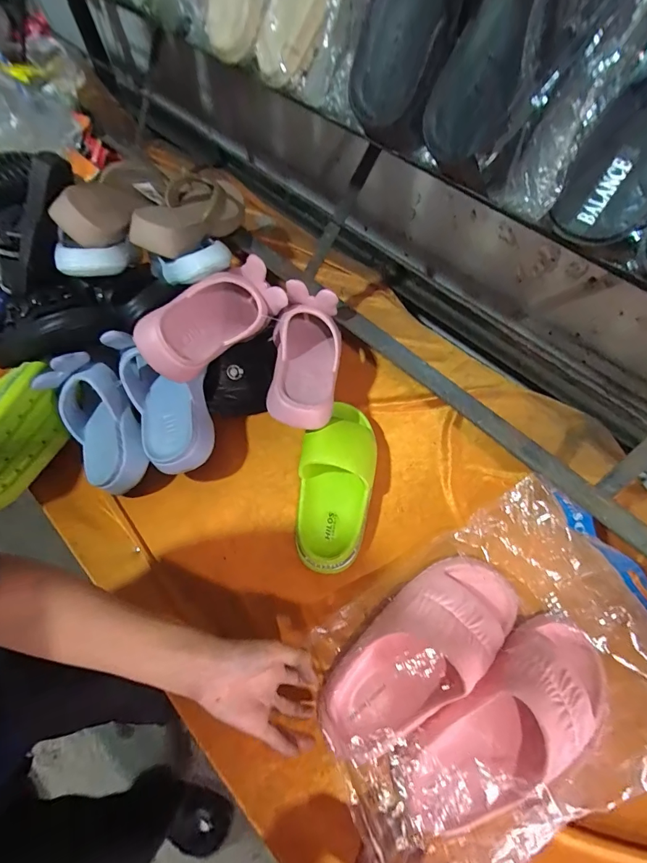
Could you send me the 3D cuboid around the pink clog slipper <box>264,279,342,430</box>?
[{"bbox_3d":[-0.022,-0.111,0.540,0.083,0.104,0.208,4,63,2],"label":"pink clog slipper"}]

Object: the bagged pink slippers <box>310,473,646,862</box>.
[{"bbox_3d":[0.198,0.260,0.408,0.383,0.119,0.298,-27,66,-13],"label":"bagged pink slippers"}]

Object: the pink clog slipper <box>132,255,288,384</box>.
[{"bbox_3d":[-0.149,-0.141,0.517,0.098,0.098,0.189,39,69,18],"label":"pink clog slipper"}]

